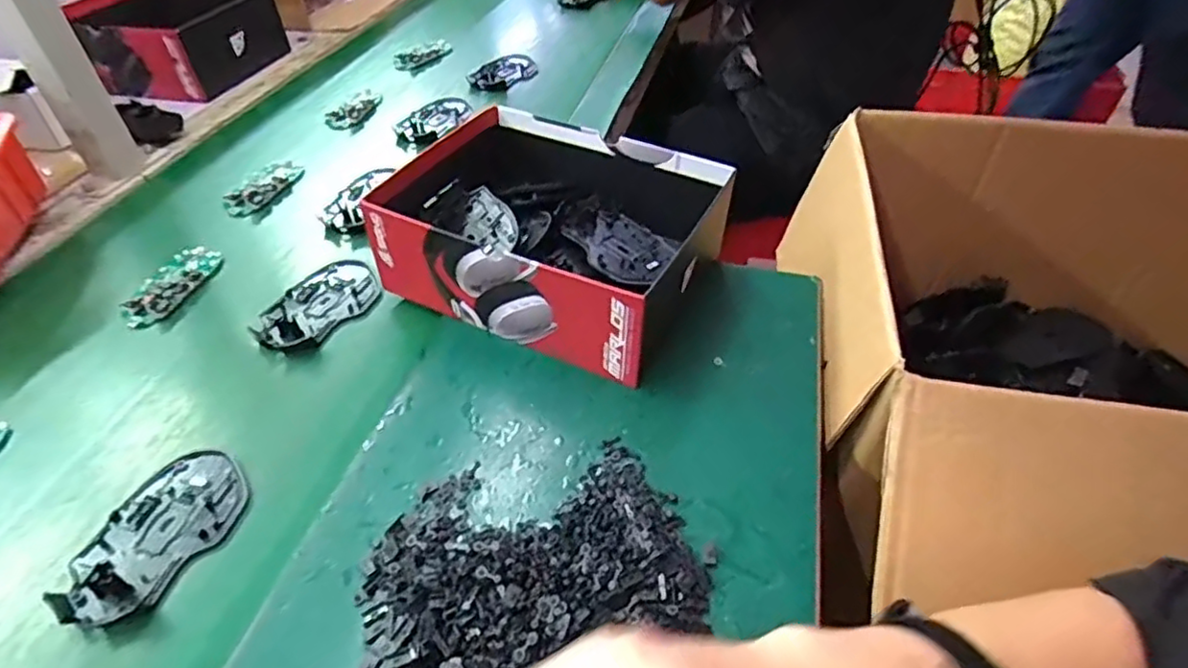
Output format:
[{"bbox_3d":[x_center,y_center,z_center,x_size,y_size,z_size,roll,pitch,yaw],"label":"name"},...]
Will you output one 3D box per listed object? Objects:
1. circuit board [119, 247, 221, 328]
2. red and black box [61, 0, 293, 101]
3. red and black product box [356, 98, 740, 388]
[{"bbox_3d":[-0.366,-0.044,0.560,0.045,0.013,0.099,9,46,9],"label":"circuit board"},{"bbox_3d":[-0.579,-0.402,0.867,0.236,0.075,0.212,8,46,8],"label":"red and black box"},{"bbox_3d":[-0.047,-0.093,0.543,0.273,0.088,0.196,20,48,18],"label":"red and black product box"}]

